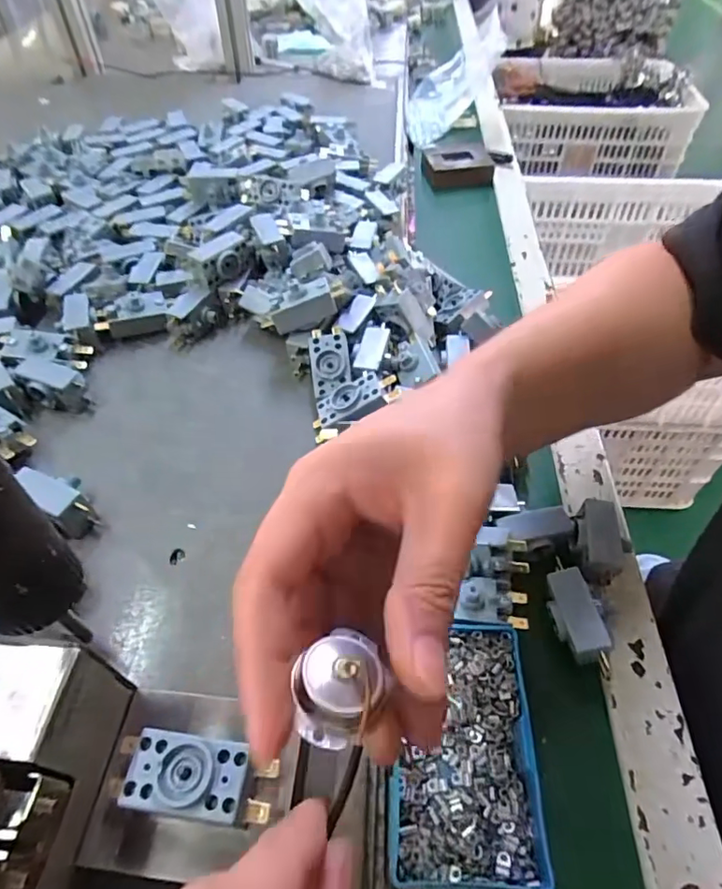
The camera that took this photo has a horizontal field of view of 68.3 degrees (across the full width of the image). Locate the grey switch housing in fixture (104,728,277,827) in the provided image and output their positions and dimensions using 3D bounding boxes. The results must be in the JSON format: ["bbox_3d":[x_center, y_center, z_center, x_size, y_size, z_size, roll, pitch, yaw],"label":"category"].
[{"bbox_3d":[-0.068,0.136,0.217,0.066,0.023,0.027,7,50,5],"label":"grey switch housing in fixture"}]

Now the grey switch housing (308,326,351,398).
[{"bbox_3d":[-0.022,-0.059,0.386,0.029,0.013,0.051,-7,78,7],"label":"grey switch housing"}]

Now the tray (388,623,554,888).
[{"bbox_3d":[0.050,0.154,0.273,0.069,0.030,0.114,2,50,2],"label":"tray"}]

